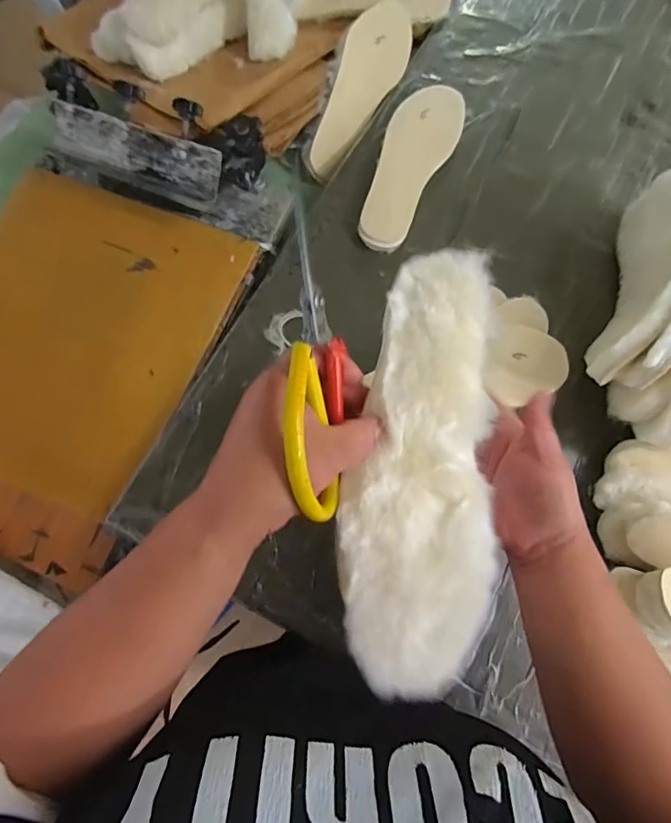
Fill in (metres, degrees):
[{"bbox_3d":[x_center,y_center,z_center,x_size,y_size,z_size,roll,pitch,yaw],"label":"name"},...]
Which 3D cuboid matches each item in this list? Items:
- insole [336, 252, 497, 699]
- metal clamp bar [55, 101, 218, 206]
[{"bbox_3d":[0.057,0.028,0.295,0.093,0.025,0.270,7,82,2],"label":"insole"},{"bbox_3d":[-0.257,-0.329,0.613,0.227,0.076,0.026,19,39,6],"label":"metal clamp bar"}]

